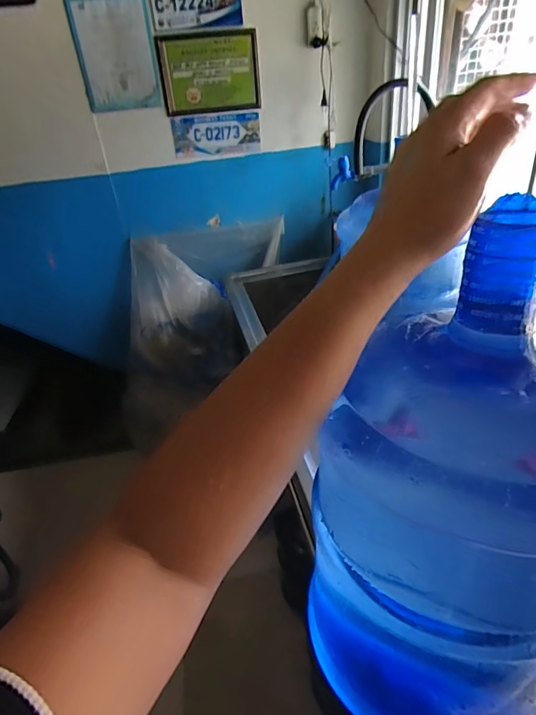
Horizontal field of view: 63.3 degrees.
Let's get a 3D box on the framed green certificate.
[{"bbox_3d":[-0.183,-0.907,1.388,0.309,0.210,0.019,-12,33,-9],"label":"framed green certificate"}]

